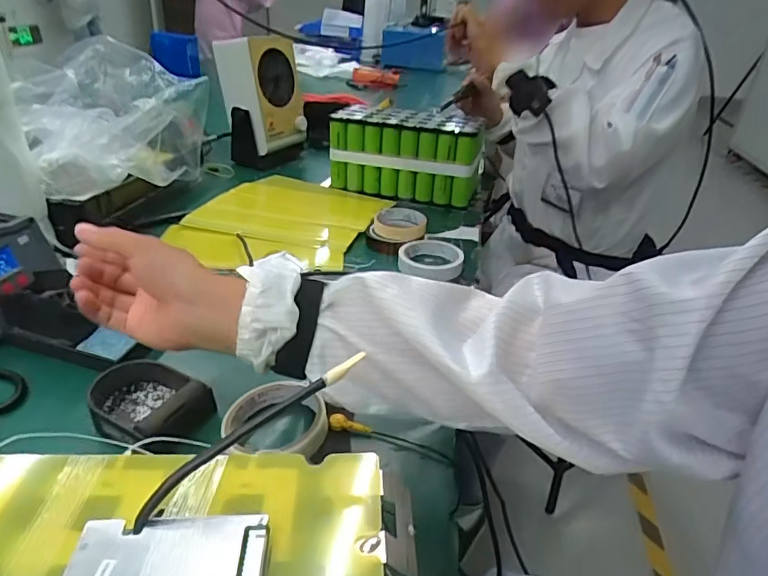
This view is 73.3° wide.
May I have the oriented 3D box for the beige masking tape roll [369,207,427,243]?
[{"bbox_3d":[0.023,-0.099,0.815,0.085,0.031,0.092,3,30,-2],"label":"beige masking tape roll"}]

